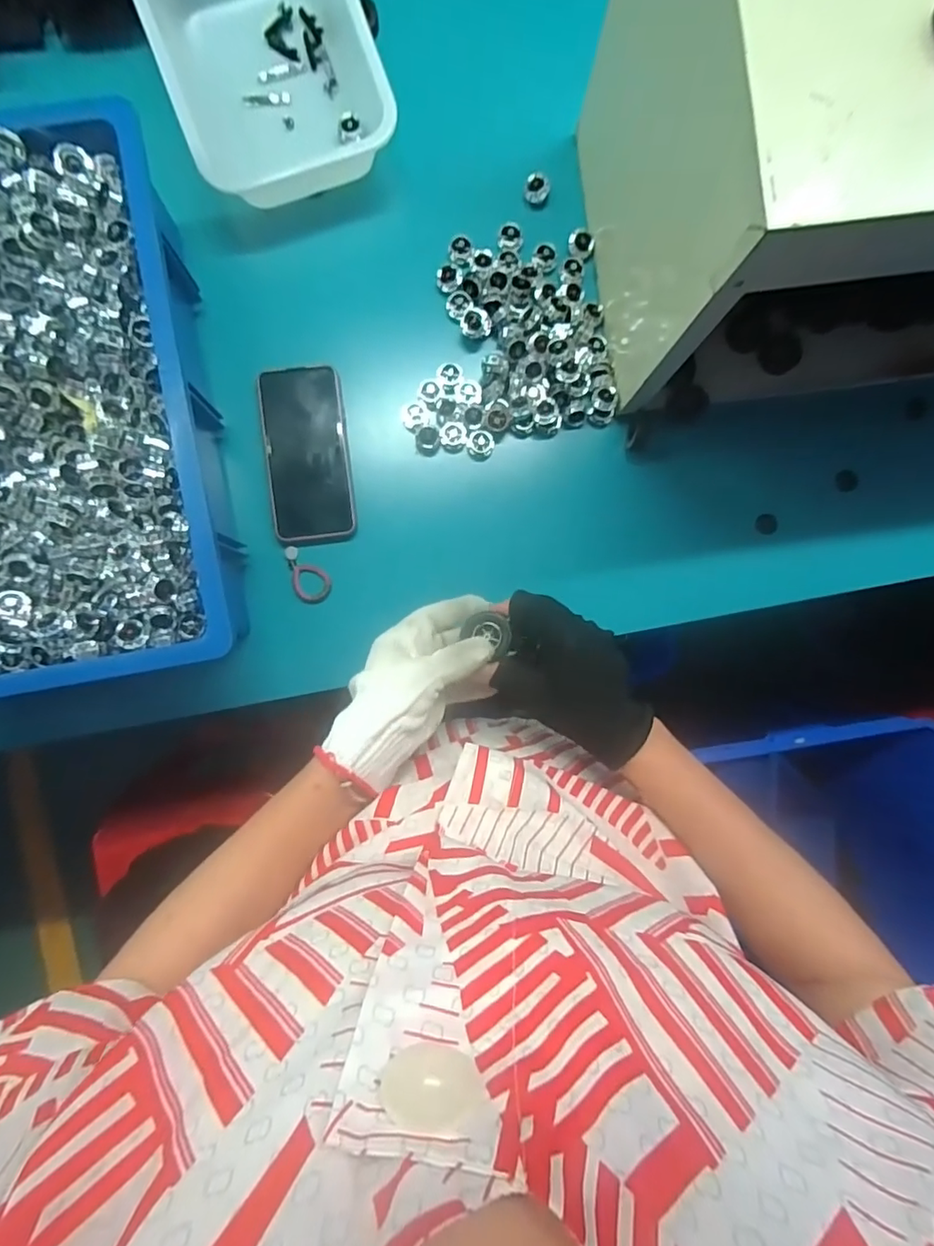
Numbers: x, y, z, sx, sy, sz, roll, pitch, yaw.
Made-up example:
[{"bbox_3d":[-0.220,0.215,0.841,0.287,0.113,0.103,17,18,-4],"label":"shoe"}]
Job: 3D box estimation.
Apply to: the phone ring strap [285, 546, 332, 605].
[{"bbox_3d":[-0.160,-0.044,0.543,0.059,0.008,0.034,41,82,-4],"label":"phone ring strap"}]

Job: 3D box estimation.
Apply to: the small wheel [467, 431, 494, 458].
[{"bbox_3d":[0.014,-0.178,0.554,0.025,0.025,0.021,20,90,-2],"label":"small wheel"}]

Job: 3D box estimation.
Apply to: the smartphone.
[{"bbox_3d":[-0.156,-0.165,0.540,0.078,0.007,0.167,-6,90,-3],"label":"smartphone"}]

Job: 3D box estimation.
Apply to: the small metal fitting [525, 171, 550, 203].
[{"bbox_3d":[0.070,-0.434,0.549,0.024,0.015,0.018,12,90,-2],"label":"small metal fitting"}]

